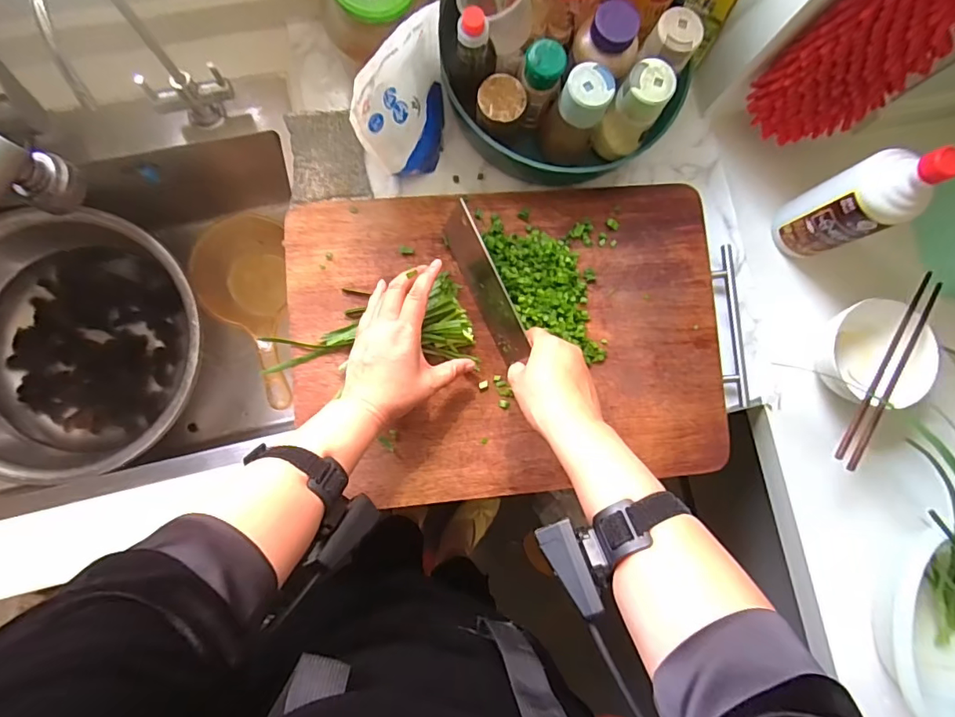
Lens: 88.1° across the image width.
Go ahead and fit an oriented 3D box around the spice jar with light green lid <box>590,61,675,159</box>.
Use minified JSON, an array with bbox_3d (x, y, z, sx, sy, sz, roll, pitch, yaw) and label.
[{"bbox_3d":[0.168,-0.265,0.536,0.051,0.097,0.057,29,85,-3],"label":"spice jar with light green lid"}]

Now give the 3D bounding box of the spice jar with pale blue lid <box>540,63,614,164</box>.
[{"bbox_3d":[0.105,-0.256,0.538,0.057,0.117,0.056,0,87,-5],"label":"spice jar with pale blue lid"}]

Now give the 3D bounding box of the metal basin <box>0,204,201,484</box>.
[{"bbox_3d":[-0.538,-0.014,0.670,0.333,0.127,0.325,0,87,-5],"label":"metal basin"}]

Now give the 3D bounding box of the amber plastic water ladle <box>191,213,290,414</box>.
[{"bbox_3d":[-0.328,-0.068,0.721,0.132,0.068,0.297,-21,72,-5],"label":"amber plastic water ladle"}]

